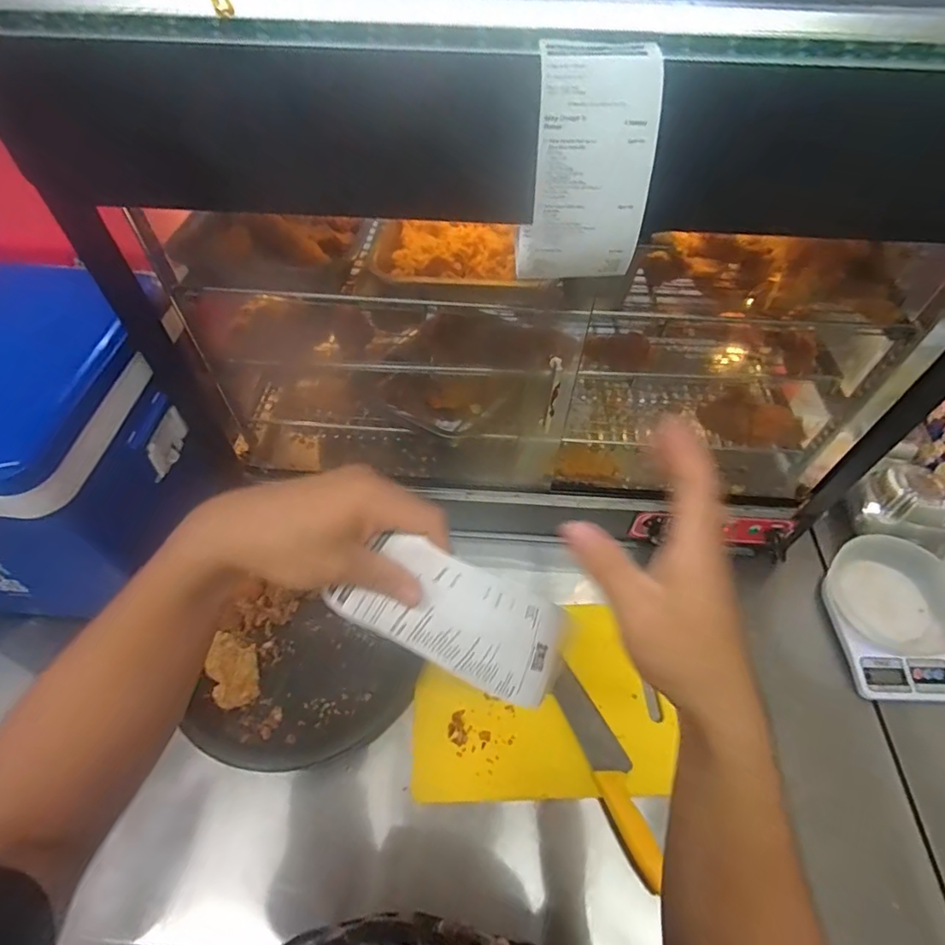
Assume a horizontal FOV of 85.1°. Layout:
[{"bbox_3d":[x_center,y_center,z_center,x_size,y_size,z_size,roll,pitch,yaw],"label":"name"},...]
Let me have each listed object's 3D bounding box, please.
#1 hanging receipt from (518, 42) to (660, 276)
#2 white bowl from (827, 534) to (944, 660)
[{"bbox_3d":[0.083,-0.214,0.380,0.084,0.143,0.063,3,54,3],"label":"hanging receipt"},{"bbox_3d":[0.623,0.175,0.736,0.159,0.093,0.154,-1,54,1],"label":"white bowl"}]

